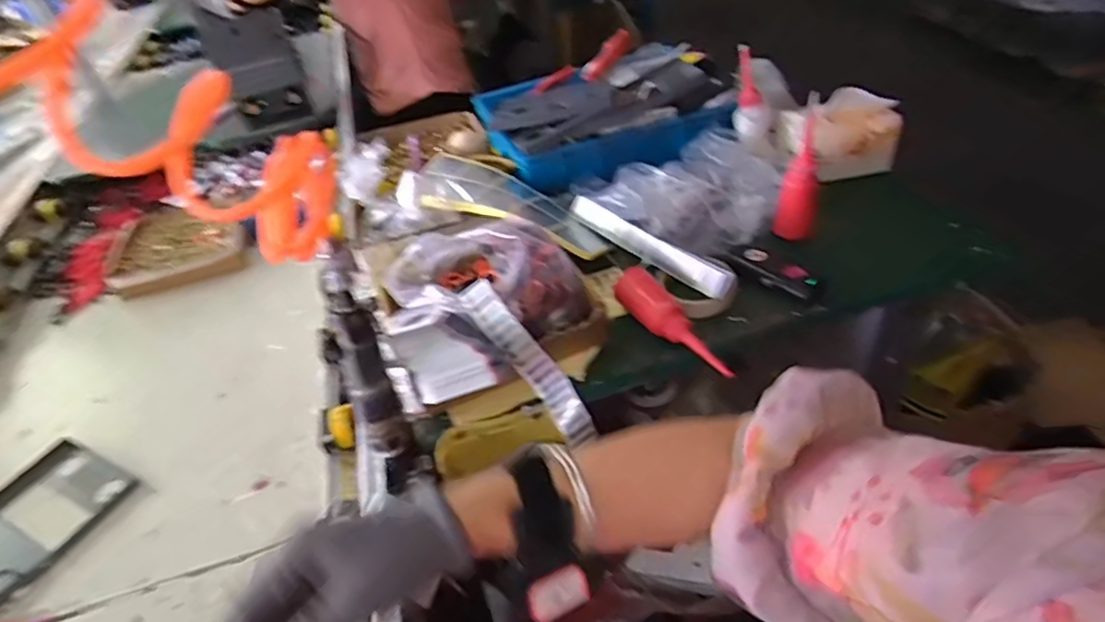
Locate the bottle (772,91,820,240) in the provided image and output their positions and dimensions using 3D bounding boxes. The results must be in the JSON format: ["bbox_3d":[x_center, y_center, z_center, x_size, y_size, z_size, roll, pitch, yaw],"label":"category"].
[{"bbox_3d":[0.309,-0.171,0.743,0.051,0.168,0.047,13,47,23],"label":"bottle"}]

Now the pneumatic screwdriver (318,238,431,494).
[{"bbox_3d":[-0.177,0.059,0.565,0.051,0.244,0.037,-19,21,-13],"label":"pneumatic screwdriver"}]

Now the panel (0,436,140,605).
[{"bbox_3d":[-0.616,0.245,0.709,0.165,0.013,0.190,17,48,26],"label":"panel"}]

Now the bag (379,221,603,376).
[{"bbox_3d":[-0.072,-0.031,0.676,0.220,0.075,0.192,27,54,34],"label":"bag"}]

